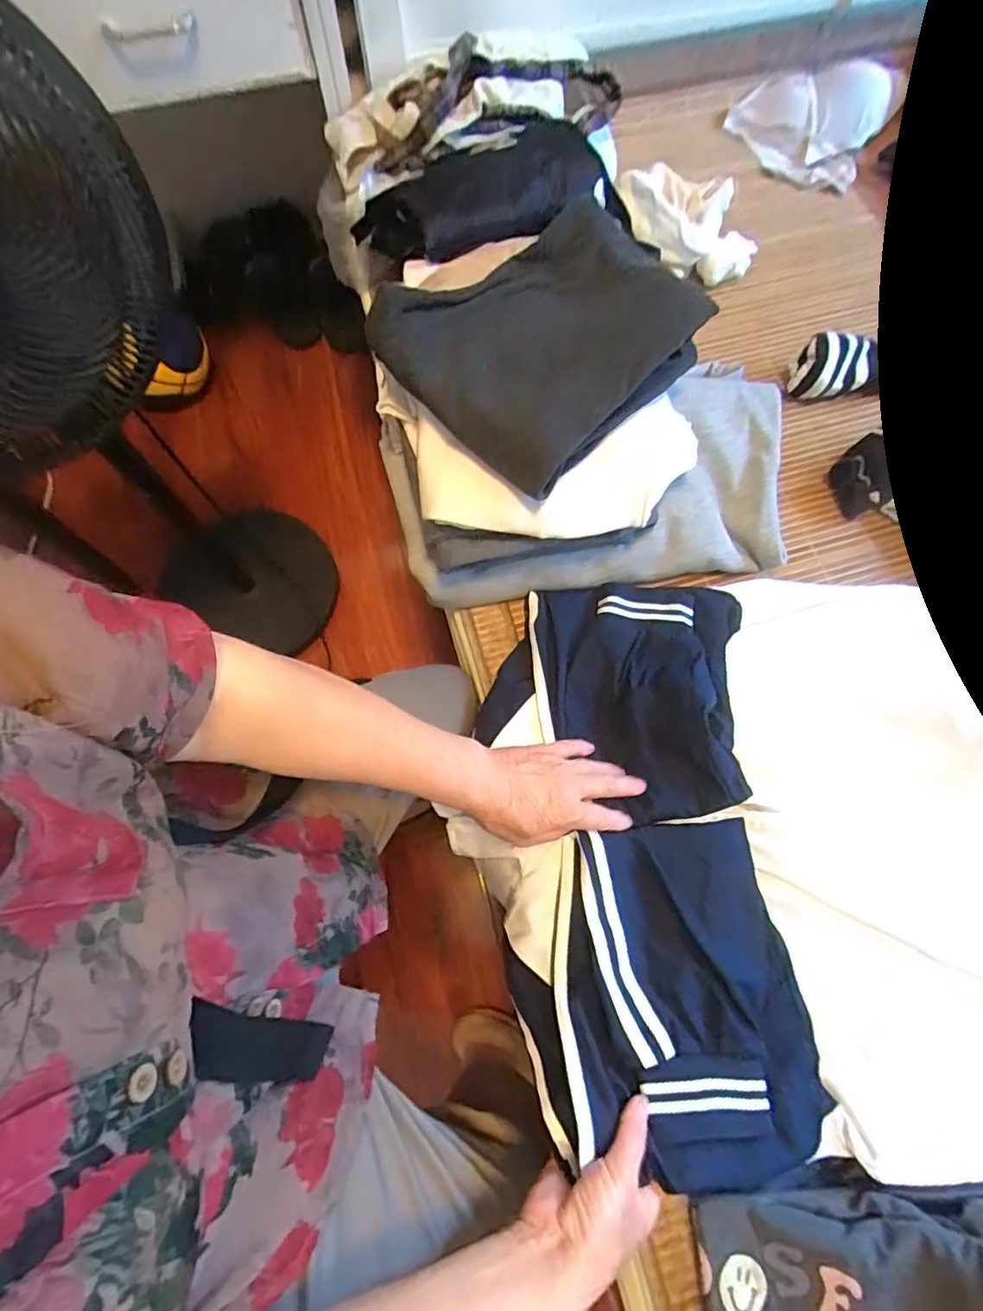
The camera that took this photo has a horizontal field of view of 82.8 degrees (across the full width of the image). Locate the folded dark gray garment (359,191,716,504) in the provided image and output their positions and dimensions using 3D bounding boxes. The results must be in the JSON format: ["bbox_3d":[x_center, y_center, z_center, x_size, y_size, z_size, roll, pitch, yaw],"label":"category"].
[{"bbox_3d":[0.040,-0.275,0.478,0.219,0.067,0.203,-43,77,-14],"label":"folded dark gray garment"}]

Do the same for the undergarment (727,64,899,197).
[{"bbox_3d":[0.453,-0.785,0.825,0.194,0.031,0.163,22,98,3],"label":"undergarment"}]

